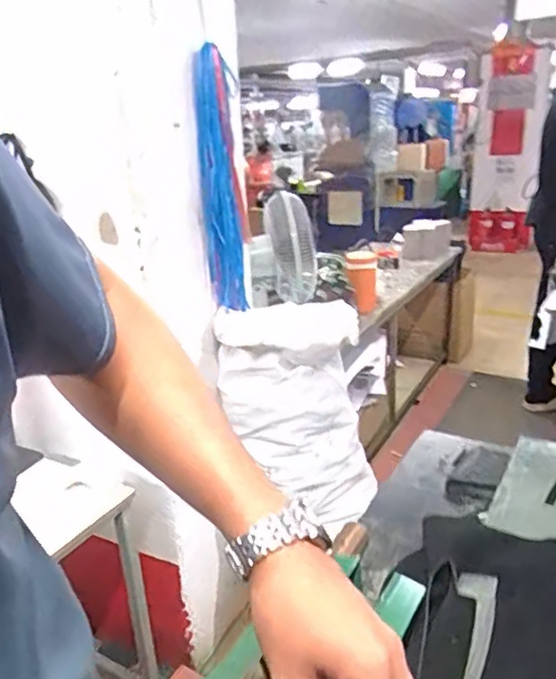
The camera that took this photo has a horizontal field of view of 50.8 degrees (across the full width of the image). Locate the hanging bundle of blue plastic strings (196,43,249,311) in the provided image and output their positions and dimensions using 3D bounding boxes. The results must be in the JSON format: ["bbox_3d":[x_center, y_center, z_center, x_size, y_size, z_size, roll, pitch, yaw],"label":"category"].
[{"bbox_3d":[-0.136,-0.353,1.437,0.104,0.612,0.082,-5,21,-4],"label":"hanging bundle of blue plastic strings"}]

